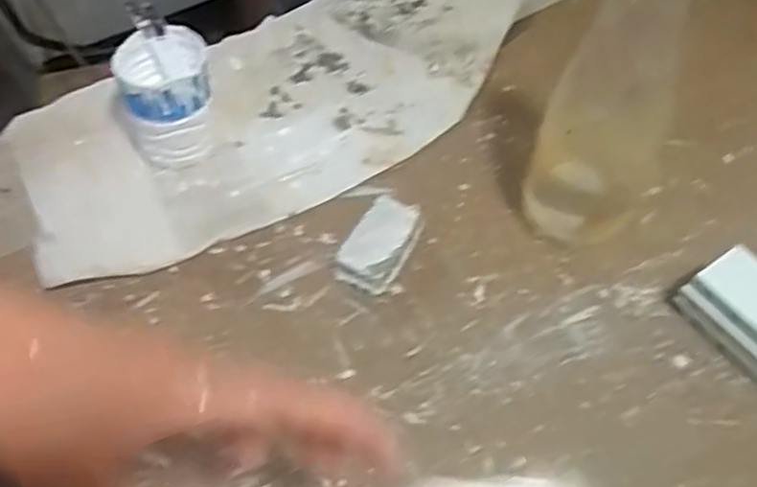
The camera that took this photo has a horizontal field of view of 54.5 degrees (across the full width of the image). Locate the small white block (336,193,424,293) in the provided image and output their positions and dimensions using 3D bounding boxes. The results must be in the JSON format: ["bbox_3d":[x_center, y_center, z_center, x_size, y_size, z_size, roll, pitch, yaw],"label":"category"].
[{"bbox_3d":[0.001,0.001,0.506,0.036,0.024,0.065,26,60,16],"label":"small white block"}]

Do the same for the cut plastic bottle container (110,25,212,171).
[{"bbox_3d":[-0.157,-0.108,0.546,0.069,0.078,0.069,-15,57,-10],"label":"cut plastic bottle container"}]

